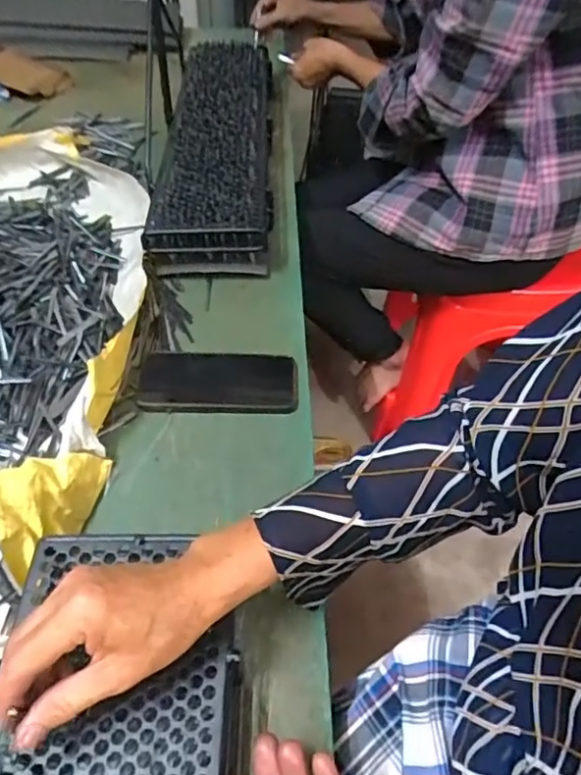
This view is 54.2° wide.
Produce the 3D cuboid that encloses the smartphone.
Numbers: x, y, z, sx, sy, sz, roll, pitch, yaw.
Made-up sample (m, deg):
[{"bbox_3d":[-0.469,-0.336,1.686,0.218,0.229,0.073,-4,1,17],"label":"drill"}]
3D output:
[{"bbox_3d":[-0.077,-0.006,0.602,0.167,0.012,0.078,2,49,0],"label":"smartphone"}]

